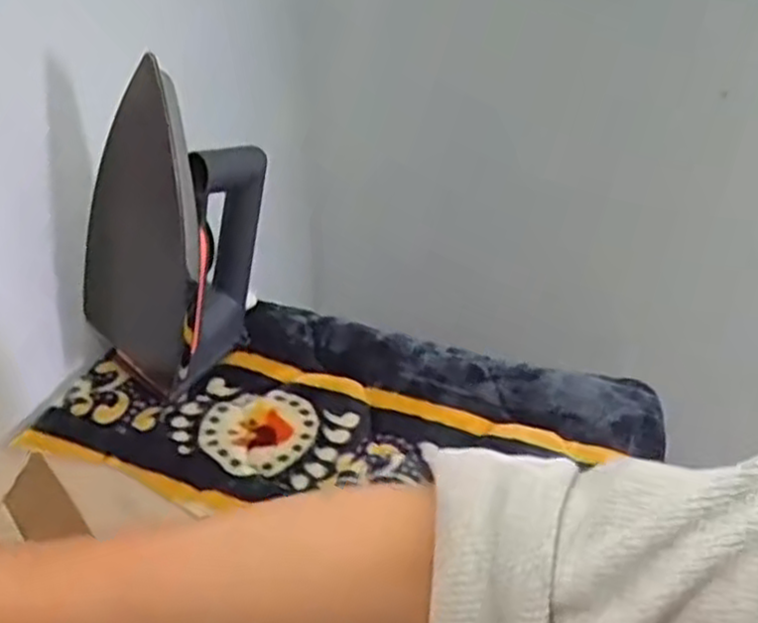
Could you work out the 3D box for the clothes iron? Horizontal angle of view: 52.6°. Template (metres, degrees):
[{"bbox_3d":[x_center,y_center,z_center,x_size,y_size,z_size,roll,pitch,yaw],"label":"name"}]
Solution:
[{"bbox_3d":[-0.143,-0.068,0.537,0.093,0.215,0.123,29,47,32],"label":"clothes iron"}]

